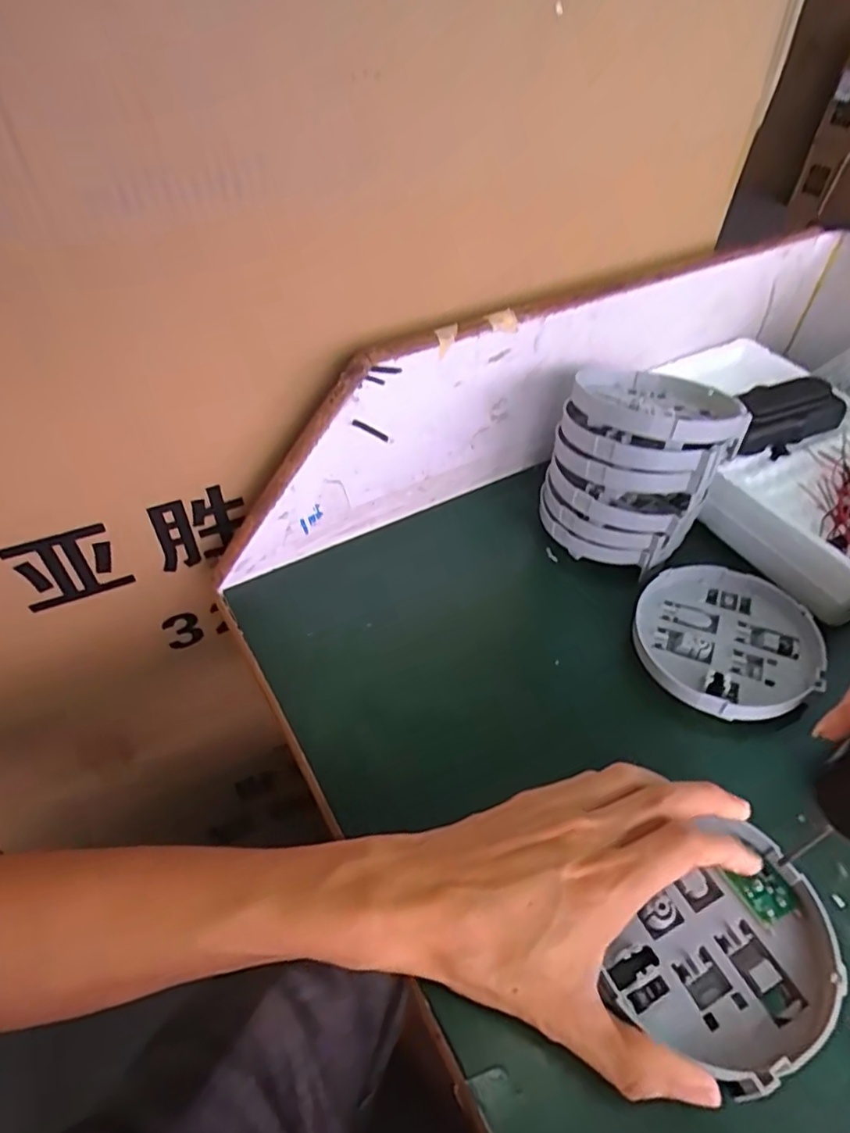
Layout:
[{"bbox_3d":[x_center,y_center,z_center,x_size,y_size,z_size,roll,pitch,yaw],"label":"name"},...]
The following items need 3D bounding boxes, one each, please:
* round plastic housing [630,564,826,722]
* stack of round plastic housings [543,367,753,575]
[{"bbox_3d":[0.187,0.042,0.378,0.110,0.015,0.105,0,48,-1],"label":"round plastic housing"},{"bbox_3d":[0.146,-0.077,0.422,0.107,0.104,0.115,19,50,16],"label":"stack of round plastic housings"}]

